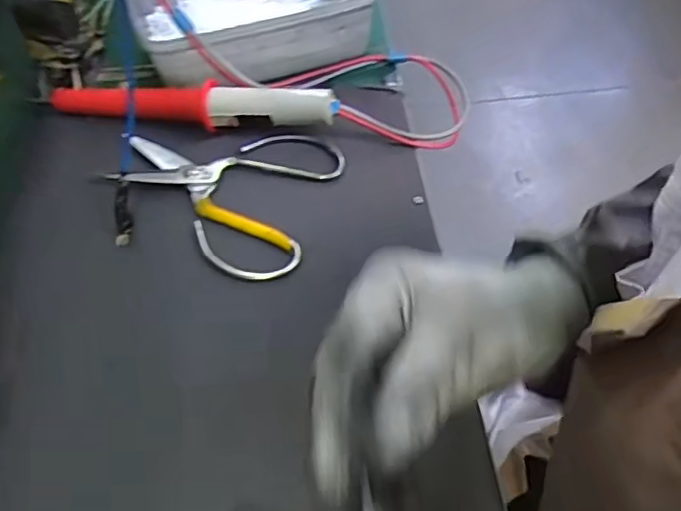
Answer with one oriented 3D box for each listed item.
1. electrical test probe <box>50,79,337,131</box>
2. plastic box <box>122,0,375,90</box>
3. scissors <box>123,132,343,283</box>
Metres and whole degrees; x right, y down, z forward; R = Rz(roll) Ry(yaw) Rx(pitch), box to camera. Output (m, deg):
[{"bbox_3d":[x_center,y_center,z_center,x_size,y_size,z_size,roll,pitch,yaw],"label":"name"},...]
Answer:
[{"bbox_3d":[-0.133,-0.133,0.519,0.254,0.041,0.027,5,52,8],"label":"electrical test probe"},{"bbox_3d":[-0.082,-0.246,0.584,0.232,0.068,0.171,-15,52,-7],"label":"plastic box"},{"bbox_3d":[-0.102,-0.061,0.489,0.181,0.011,0.154,16,54,16],"label":"scissors"}]

